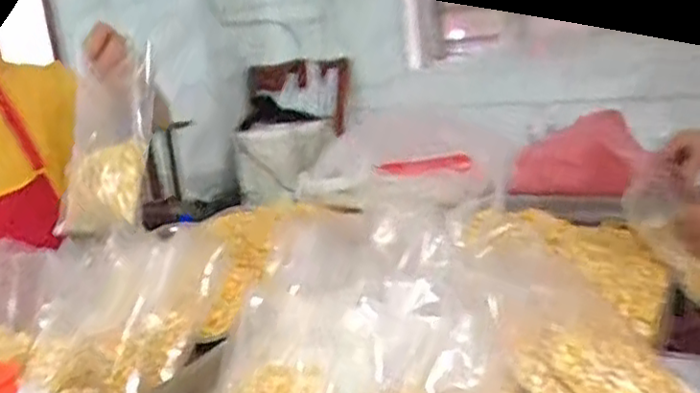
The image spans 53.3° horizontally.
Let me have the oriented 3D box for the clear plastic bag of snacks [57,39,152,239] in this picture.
[{"bbox_3d":[-0.277,-0.058,0.802,0.134,0.190,0.035,-10,-22,38],"label":"clear plastic bag of snacks"}]

